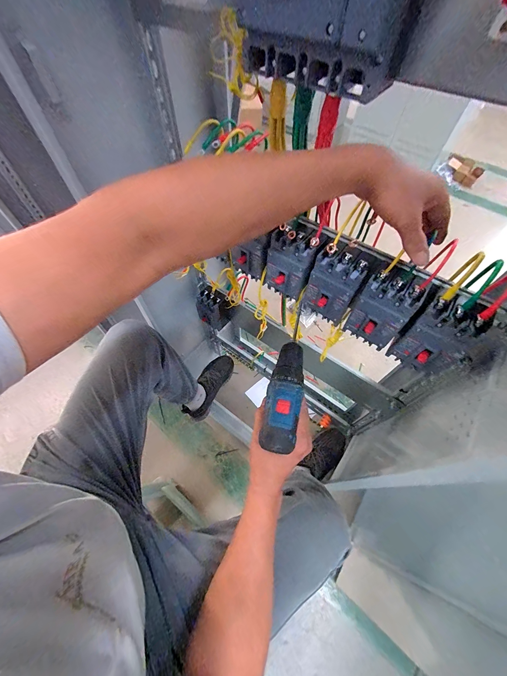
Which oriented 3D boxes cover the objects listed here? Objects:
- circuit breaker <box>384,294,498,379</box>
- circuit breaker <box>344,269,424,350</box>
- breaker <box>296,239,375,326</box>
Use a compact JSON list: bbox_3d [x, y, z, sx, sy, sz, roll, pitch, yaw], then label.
[{"bbox_3d":[0.267,0.001,0.382,0.078,0.113,0.066,41,66,20],"label":"circuit breaker"},{"bbox_3d":[0.198,-0.040,0.409,0.077,0.116,0.060,27,62,14],"label":"circuit breaker"},{"bbox_3d":[0.133,-0.094,0.422,0.081,0.124,0.074,27,62,14],"label":"breaker"}]

